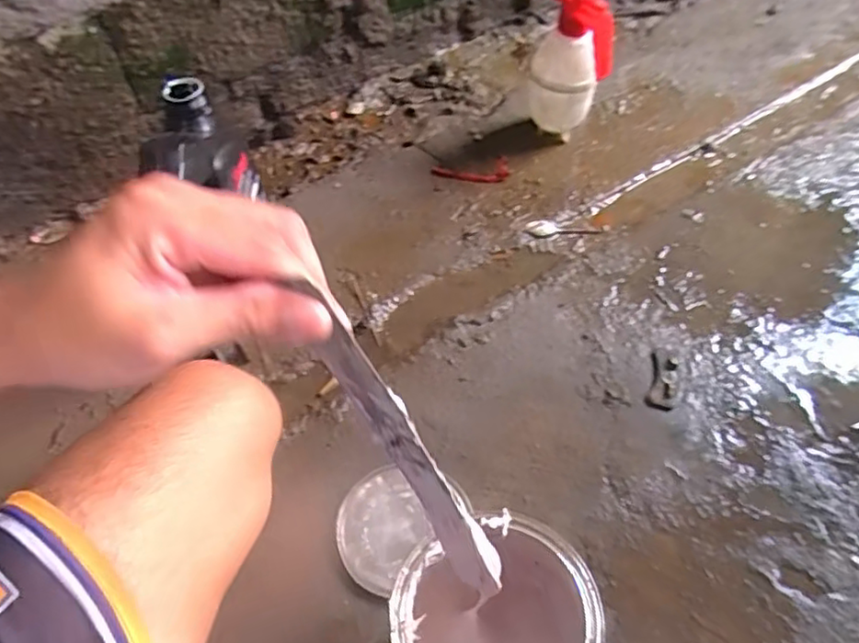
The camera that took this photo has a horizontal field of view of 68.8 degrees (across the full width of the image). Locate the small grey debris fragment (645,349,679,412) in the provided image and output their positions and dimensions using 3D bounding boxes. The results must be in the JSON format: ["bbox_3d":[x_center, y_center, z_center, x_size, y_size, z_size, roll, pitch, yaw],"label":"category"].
[{"bbox_3d":[0.310,0.078,0.830,0.035,0.010,0.086,16,57,12],"label":"small grey debris fragment"}]

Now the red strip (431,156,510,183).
[{"bbox_3d":[0.072,-0.256,1.079,0.129,0.010,0.056,-10,57,-4],"label":"red strip"}]

